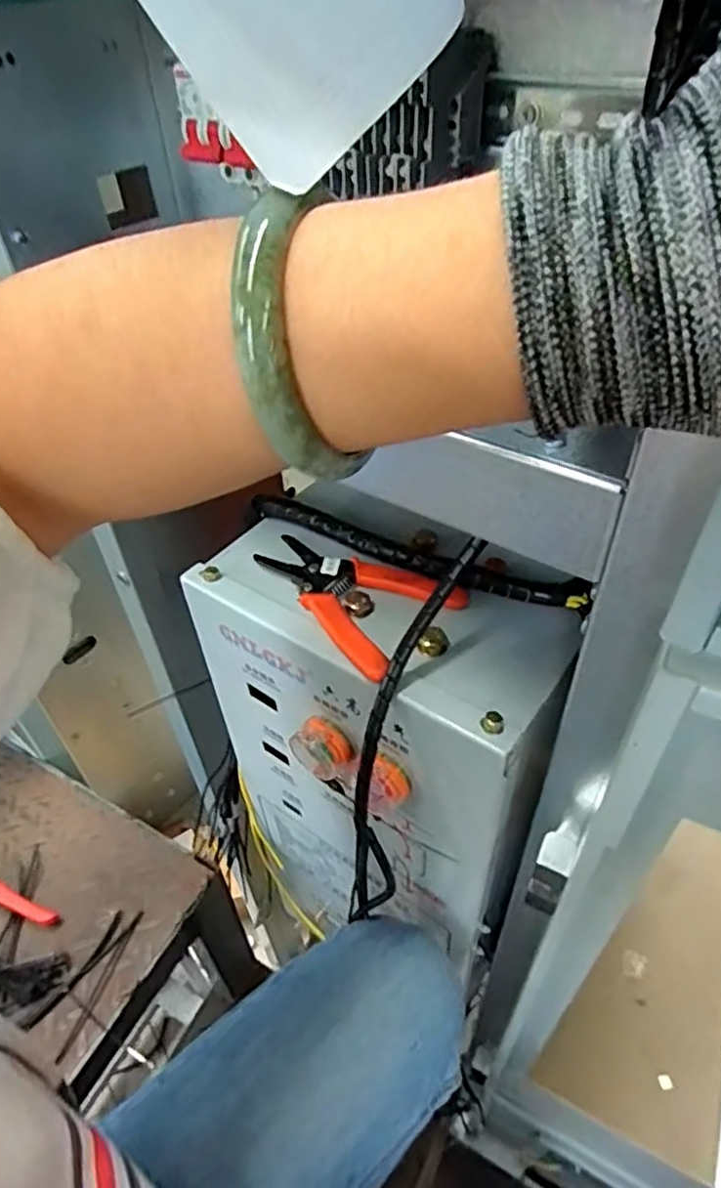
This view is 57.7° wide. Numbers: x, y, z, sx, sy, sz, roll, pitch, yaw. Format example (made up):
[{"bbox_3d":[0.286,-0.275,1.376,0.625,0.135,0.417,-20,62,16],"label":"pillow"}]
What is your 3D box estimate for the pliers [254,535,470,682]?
[{"bbox_3d":[-0.011,-0.005,0.470,0.146,0.013,0.099,30,53,30],"label":"pliers"}]

